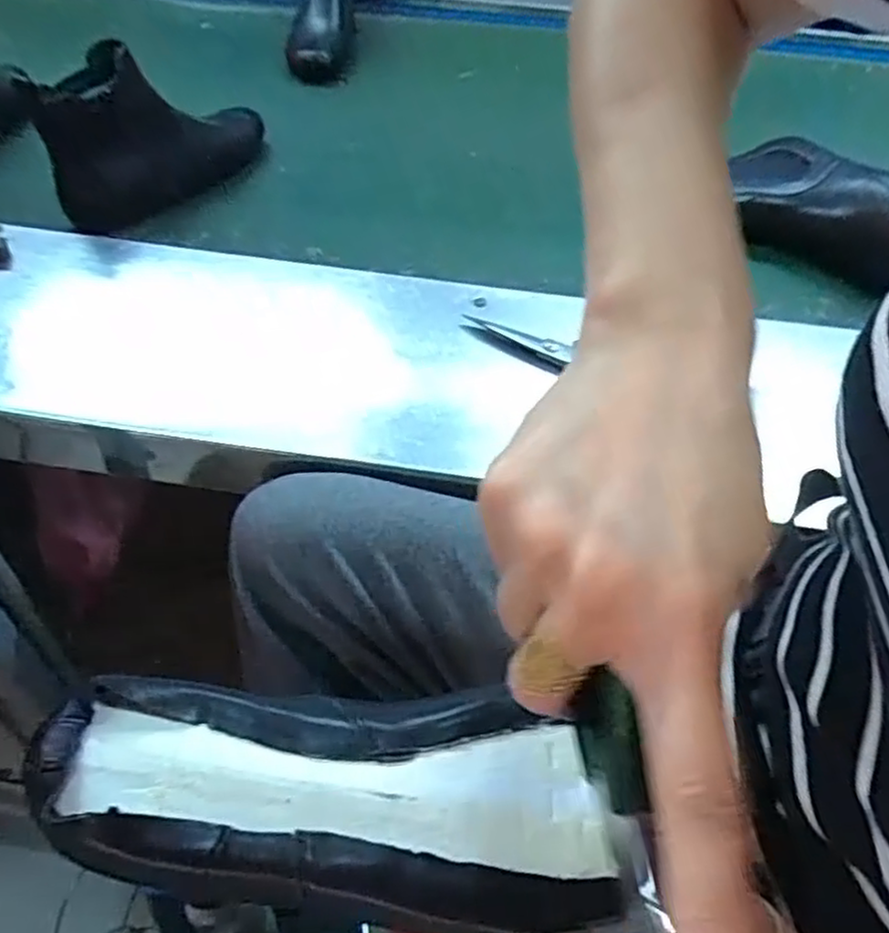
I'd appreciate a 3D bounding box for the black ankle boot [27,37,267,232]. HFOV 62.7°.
[{"bbox_3d":[-0.285,-0.353,0.755,0.086,0.129,0.265,30,54,20],"label":"black ankle boot"}]

